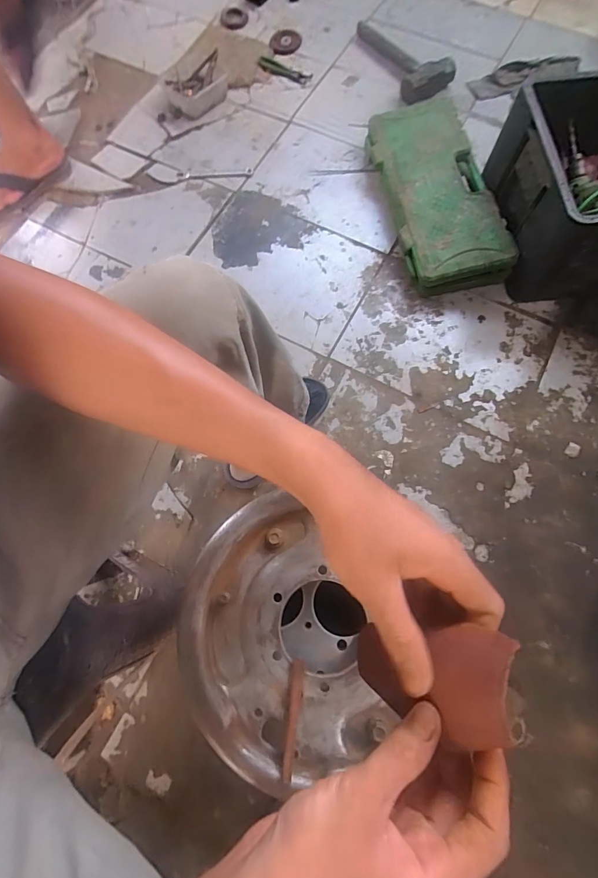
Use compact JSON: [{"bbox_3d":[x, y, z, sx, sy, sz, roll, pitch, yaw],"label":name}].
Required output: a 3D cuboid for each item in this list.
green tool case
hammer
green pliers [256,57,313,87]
[{"bbox_3d":[0.299,-0.544,0.883,0.196,0.096,0.481,-11,72,-2],"label":"green tool case"},{"bbox_3d":[0.262,-1.006,1.034,0.142,0.045,0.365,-30,74,-8],"label":"hammer"},{"bbox_3d":[-0.038,-0.976,1.049,0.162,0.018,0.050,30,75,10],"label":"green pliers"}]

